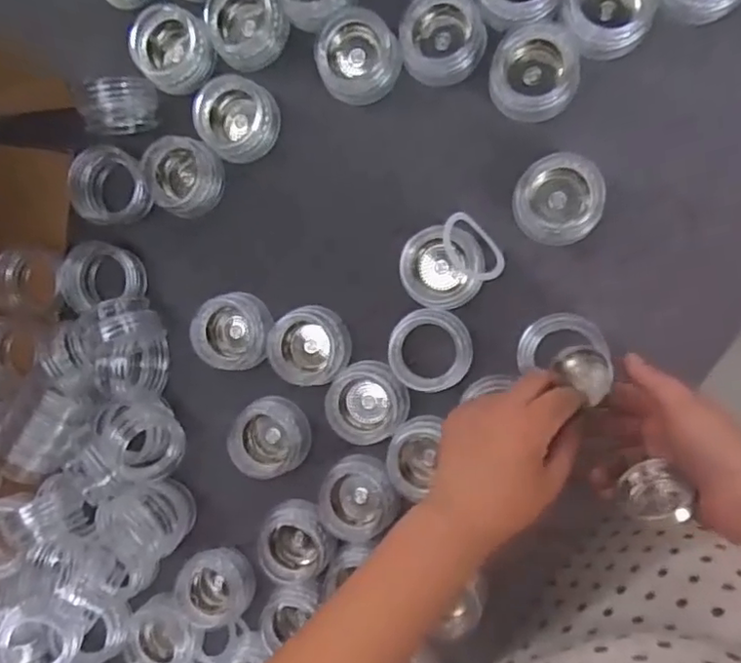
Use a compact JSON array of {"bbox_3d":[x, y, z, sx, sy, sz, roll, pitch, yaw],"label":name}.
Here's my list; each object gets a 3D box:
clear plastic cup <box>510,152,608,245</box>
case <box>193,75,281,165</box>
[{"bbox_3d":[0.141,-0.098,0.459,0.064,0.034,0.063,1,94,9],"label":"clear plastic cup"},{"bbox_3d":[-0.108,-0.172,0.499,0.061,0.034,0.063,1,94,9],"label":"case"}]

